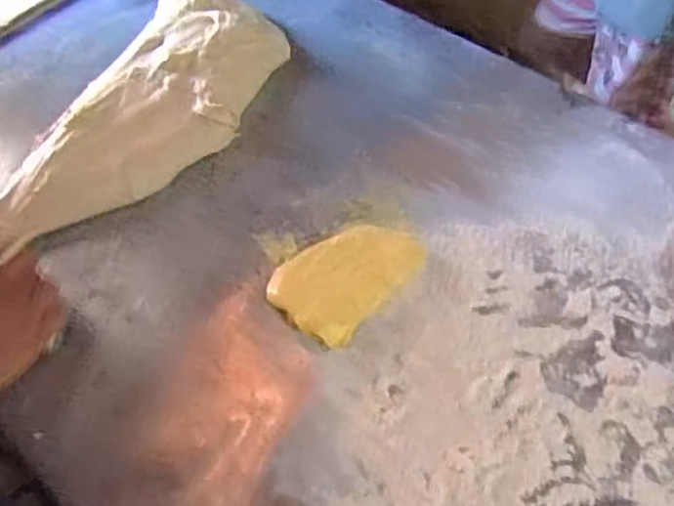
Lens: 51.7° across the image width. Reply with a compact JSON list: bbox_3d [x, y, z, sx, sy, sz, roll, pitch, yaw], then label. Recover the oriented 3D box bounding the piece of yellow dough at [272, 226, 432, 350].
[{"bbox_3d":[0.011,0.018,0.633,0.135,0.006,0.095,-39,58,-22],"label":"piece of yellow dough"}]

